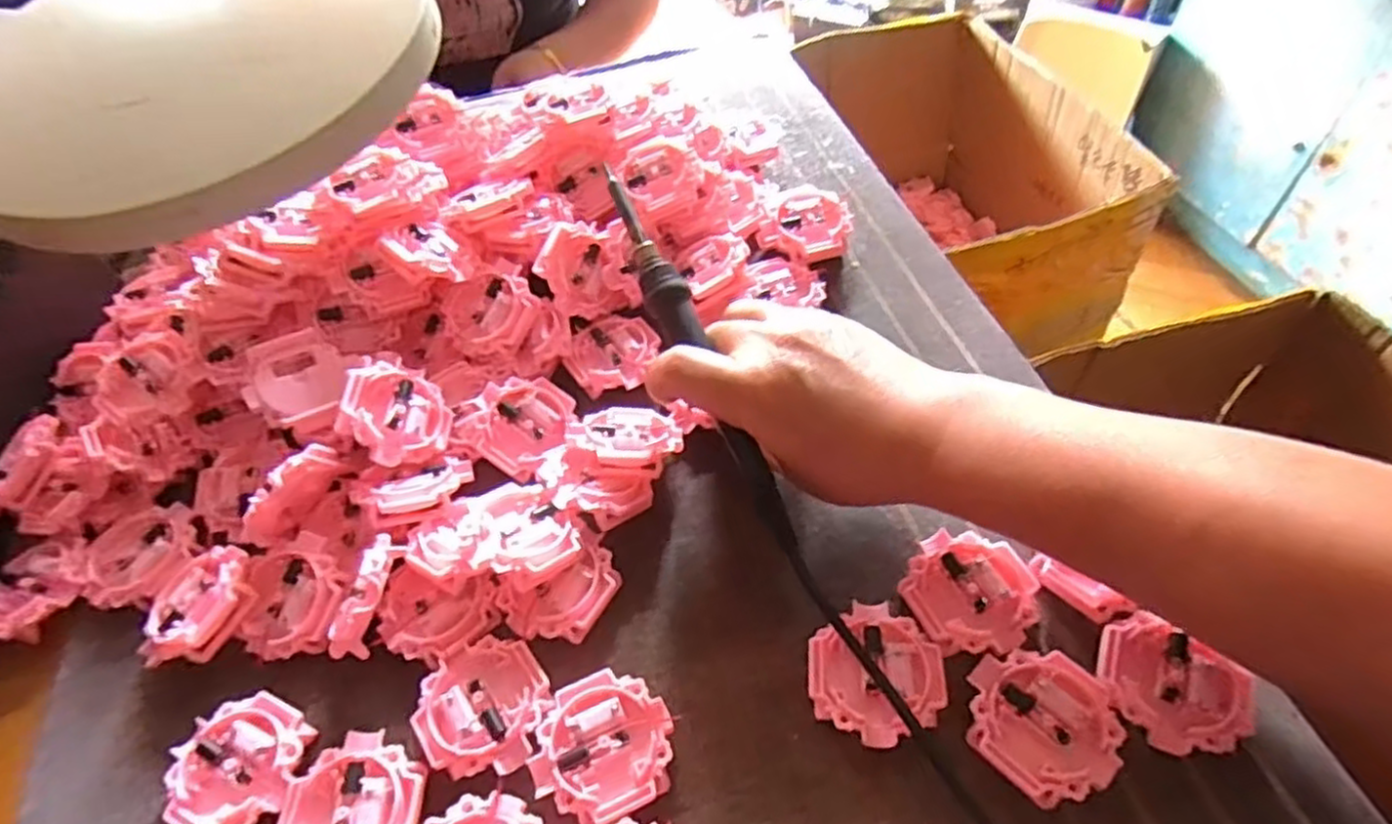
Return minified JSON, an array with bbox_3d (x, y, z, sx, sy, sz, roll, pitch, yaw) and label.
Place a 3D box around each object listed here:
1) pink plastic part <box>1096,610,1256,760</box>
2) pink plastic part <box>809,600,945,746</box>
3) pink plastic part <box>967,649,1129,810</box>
[{"bbox_3d":[0.183,0.106,0.284,0.043,0.011,0.051,-40,58,-22],"label":"pink plastic part"},{"bbox_3d":[0.072,0.106,0.299,0.052,0.015,0.055,-3,52,4],"label":"pink plastic part"},{"bbox_3d":[0.132,0.118,0.282,0.051,0.009,0.054,-3,52,4],"label":"pink plastic part"}]

